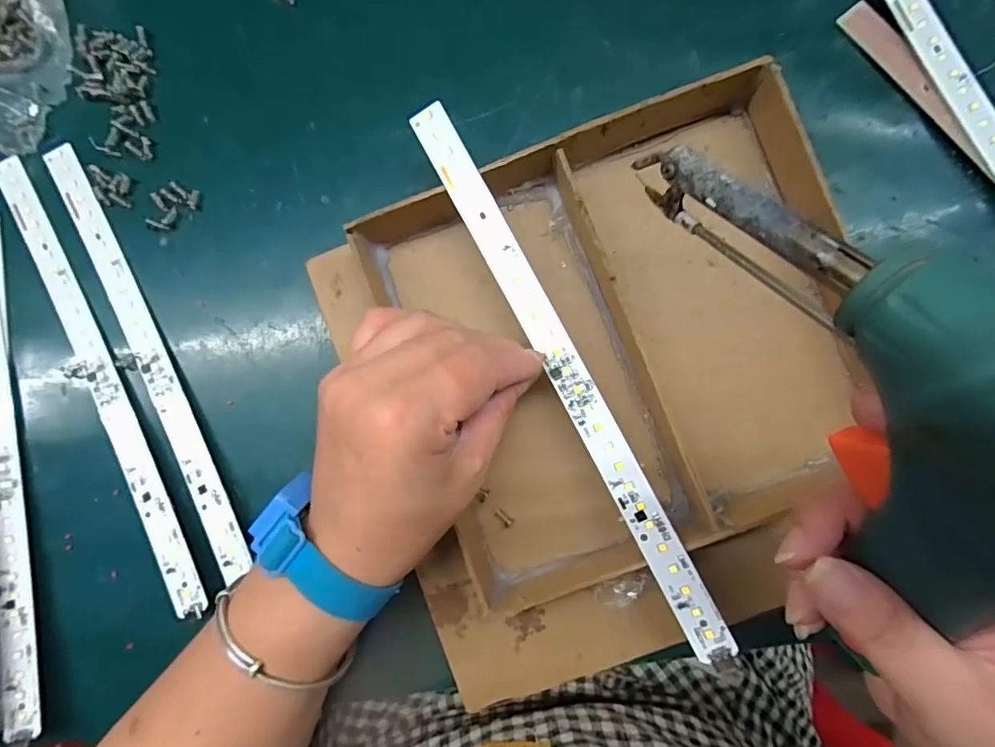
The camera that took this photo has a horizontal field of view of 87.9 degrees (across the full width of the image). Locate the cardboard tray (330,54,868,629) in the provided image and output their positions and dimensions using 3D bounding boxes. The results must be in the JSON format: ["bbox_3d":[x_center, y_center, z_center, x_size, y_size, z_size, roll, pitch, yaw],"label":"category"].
[{"bbox_3d":[0.063,-0.017,0.258,0.214,0.037,0.206,-20,84,2],"label":"cardboard tray"}]

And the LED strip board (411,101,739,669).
[{"bbox_3d":[0.032,-0.002,0.241,0.016,0.010,0.281,-28,84,1],"label":"LED strip board"}]

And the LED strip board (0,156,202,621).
[{"bbox_3d":[-0.224,0.001,0.288,0.018,0.009,0.281,-27,84,1],"label":"LED strip board"}]

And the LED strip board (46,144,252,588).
[{"bbox_3d":[-0.198,-0.011,0.289,0.017,0.006,0.267,-26,84,1],"label":"LED strip board"}]

